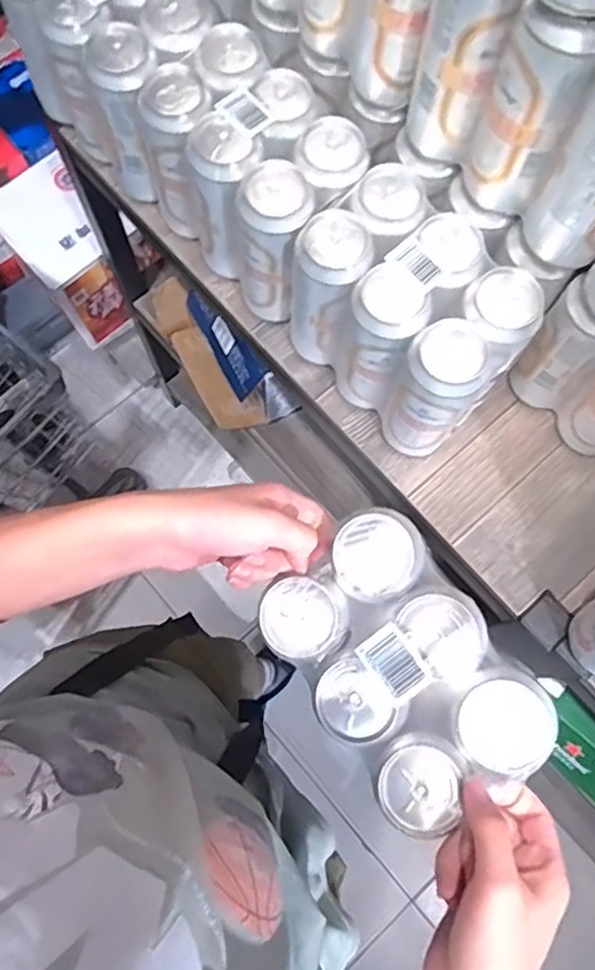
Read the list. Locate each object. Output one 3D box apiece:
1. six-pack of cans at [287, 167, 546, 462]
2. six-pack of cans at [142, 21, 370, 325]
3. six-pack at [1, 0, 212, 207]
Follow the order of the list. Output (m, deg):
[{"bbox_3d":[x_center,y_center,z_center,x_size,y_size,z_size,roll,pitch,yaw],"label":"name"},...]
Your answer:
[{"bbox_3d":[0.096,-0.142,0.605,0.190,0.163,0.128,44,78,10],"label":"six-pack of cans"},{"bbox_3d":[-0.040,-0.288,0.639,0.129,0.155,0.193,-41,79,-12],"label":"six-pack of cans"},{"bbox_3d":[-0.164,-0.408,0.664,0.224,0.158,0.135,44,78,10],"label":"six-pack"}]

